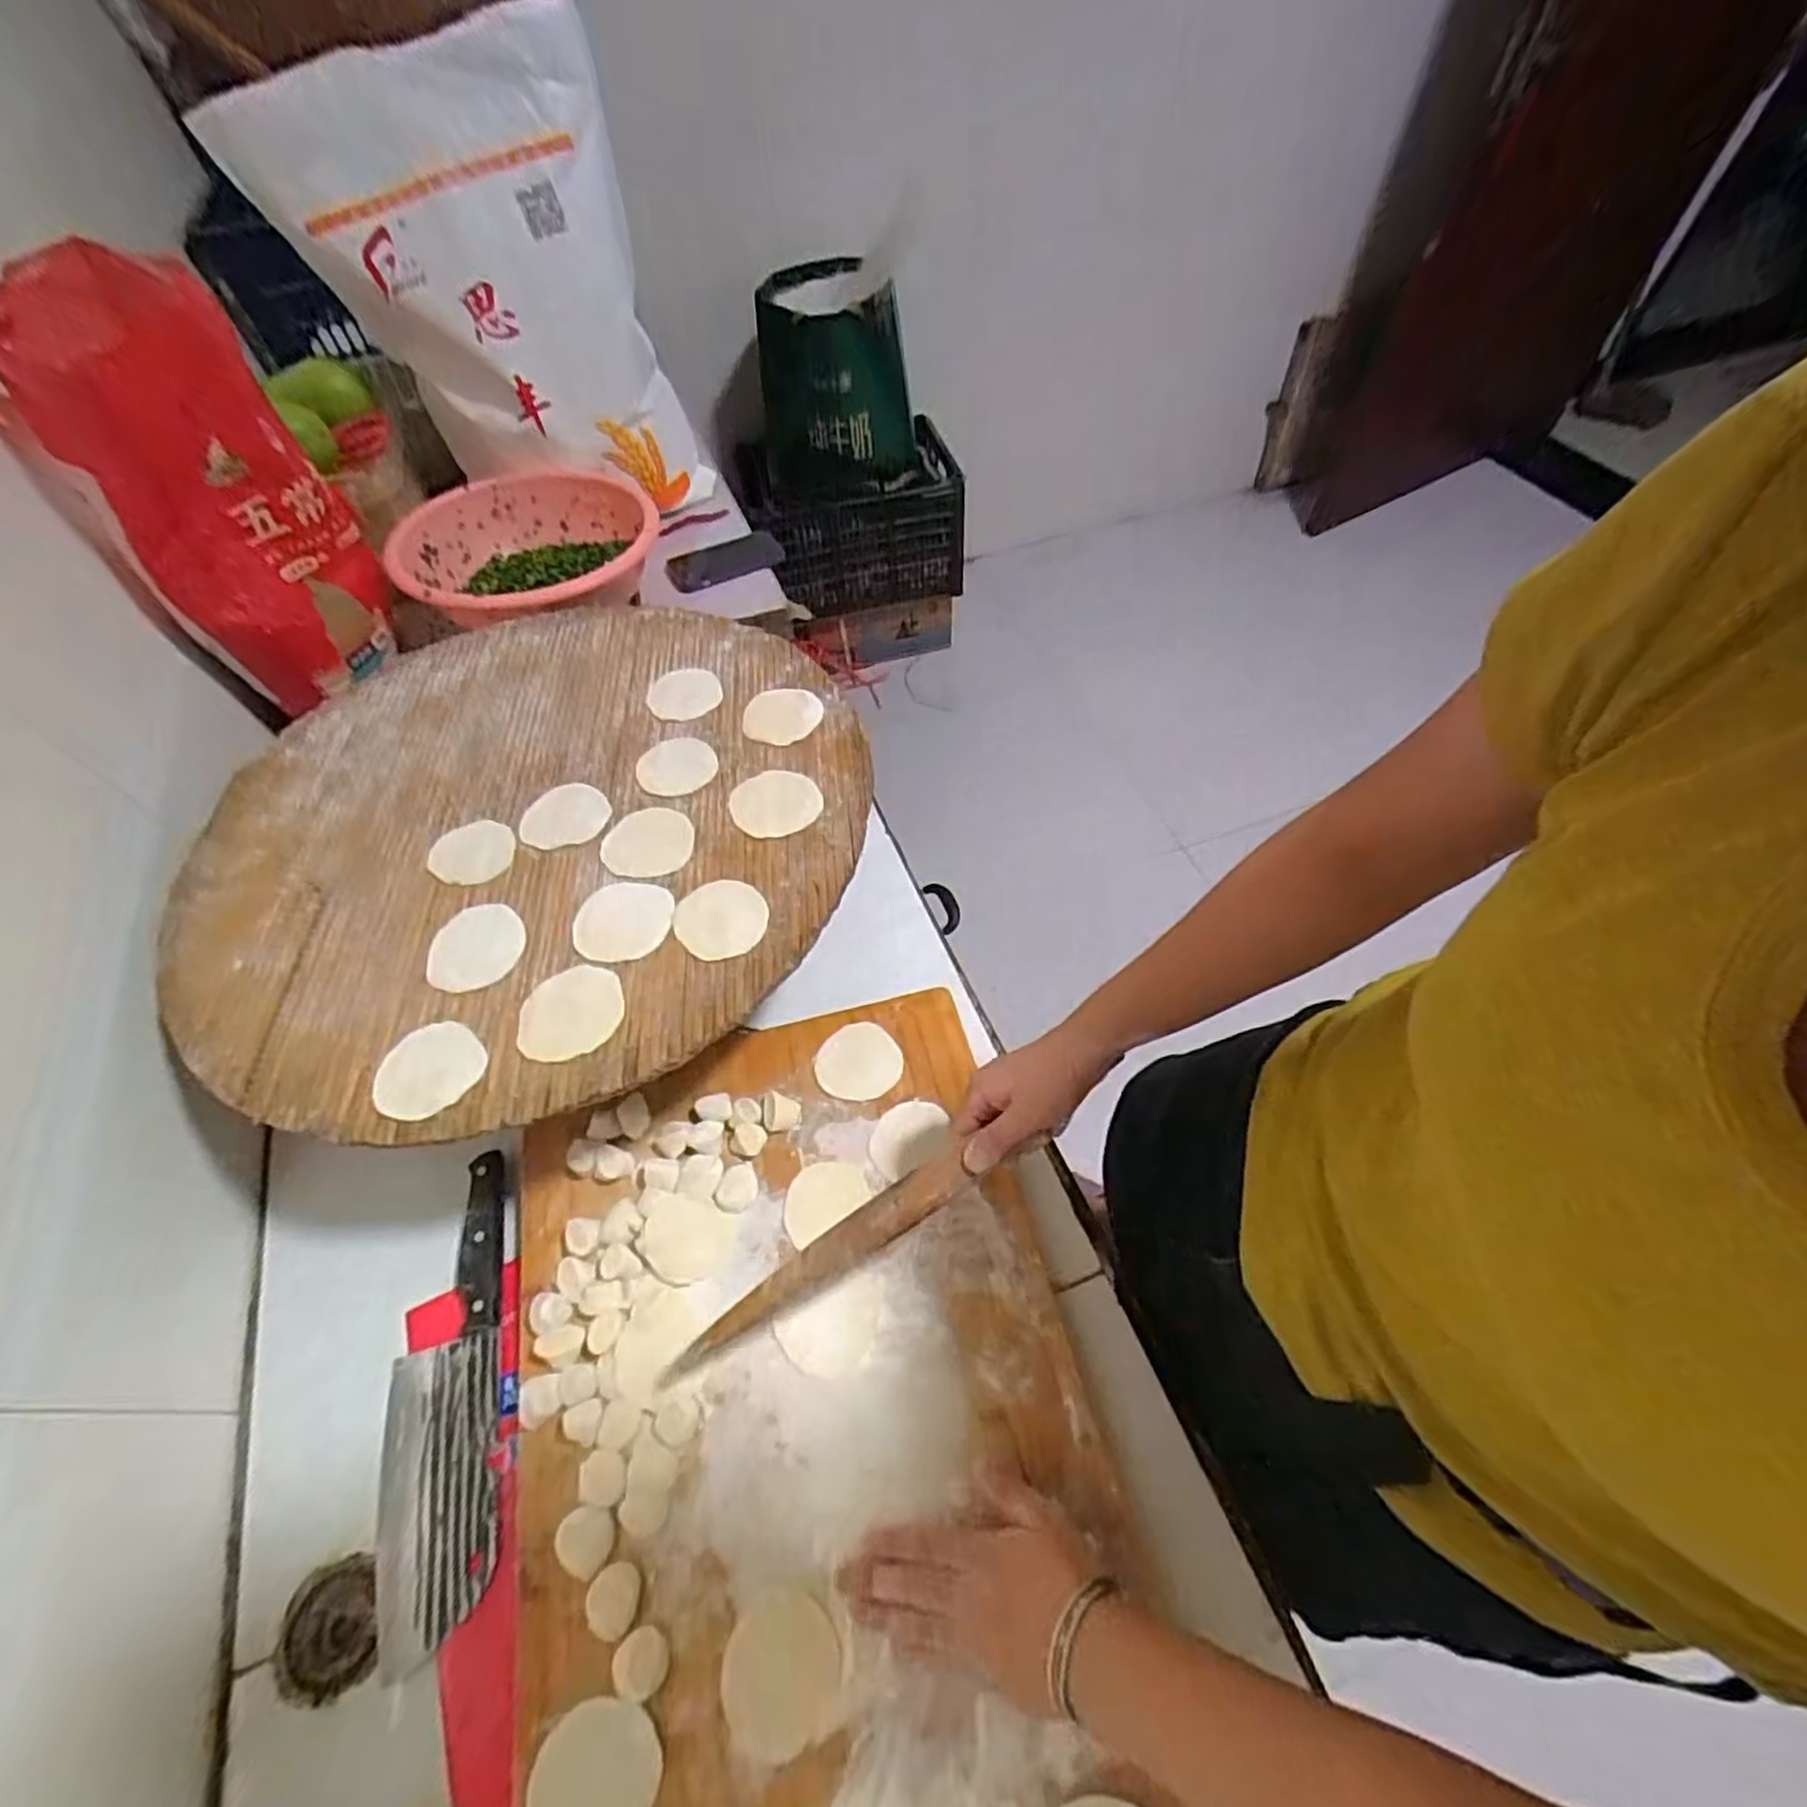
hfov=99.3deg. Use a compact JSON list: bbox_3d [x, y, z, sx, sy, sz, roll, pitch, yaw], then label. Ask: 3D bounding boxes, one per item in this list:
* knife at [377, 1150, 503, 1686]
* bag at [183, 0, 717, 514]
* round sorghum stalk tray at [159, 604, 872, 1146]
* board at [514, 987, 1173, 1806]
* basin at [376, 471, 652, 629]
[{"bbox_3d":[-0.321,0.331,0.534,0.080,0.029,0.287,-14,57,-7],"label":"knife"},{"bbox_3d":[-0.486,-0.712,0.925,0.365,0.436,0.208,-29,60,-16],"label":"bag"},{"bbox_3d":[-0.297,-0.079,0.630,0.514,0.019,0.517,-1,54,2],"label":"round sorghum stalk tray"},{"bbox_3d":[-0.065,0.337,0.507,0.364,0.040,0.551,-13,54,-6],"label":"board"},{"bbox_3d":[-0.449,-0.401,0.911,0.276,0.087,0.314,-11,56,-5],"label":"basin"}]

